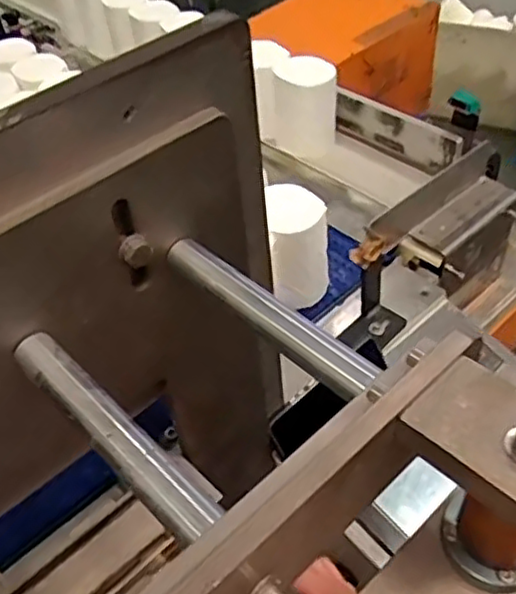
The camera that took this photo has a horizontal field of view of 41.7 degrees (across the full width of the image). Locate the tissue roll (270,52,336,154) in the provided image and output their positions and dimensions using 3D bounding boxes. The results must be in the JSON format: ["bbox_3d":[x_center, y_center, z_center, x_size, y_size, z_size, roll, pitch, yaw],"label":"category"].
[{"bbox_3d":[0.070,-0.298,1.044,0.098,0.133,0.091,-3,45,3],"label":"tissue roll"}]

